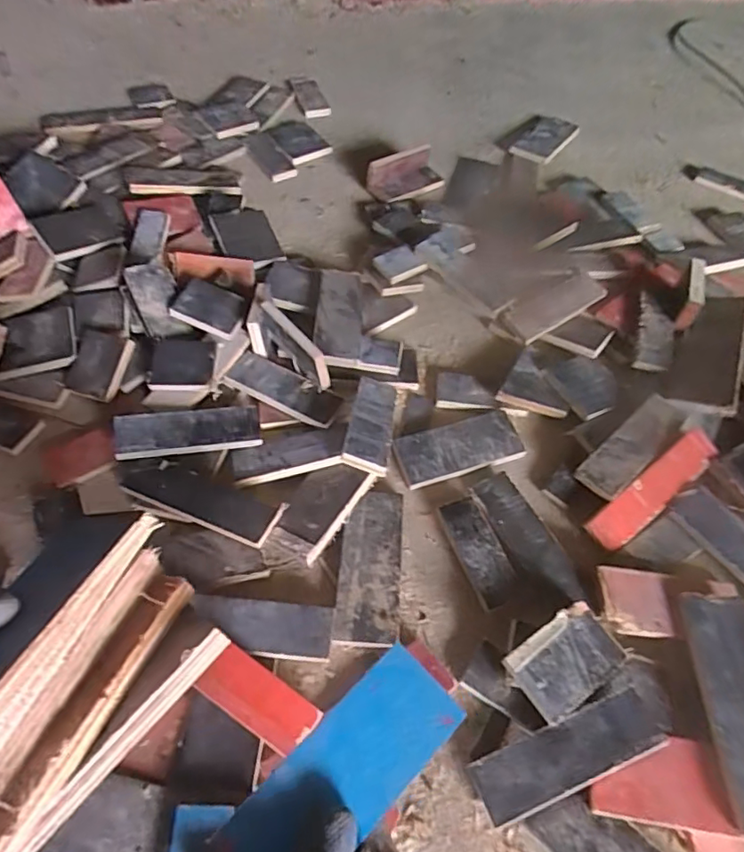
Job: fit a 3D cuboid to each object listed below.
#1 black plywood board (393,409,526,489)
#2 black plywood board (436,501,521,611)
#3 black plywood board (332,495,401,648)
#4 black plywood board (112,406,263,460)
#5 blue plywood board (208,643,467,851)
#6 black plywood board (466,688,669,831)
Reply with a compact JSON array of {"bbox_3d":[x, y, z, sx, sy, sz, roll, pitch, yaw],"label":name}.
[{"bbox_3d":[0.101,0.027,0.655,0.145,0.014,0.064,-14,58,-13],"label":"black plywood board"},{"bbox_3d":[0.111,0.129,0.580,0.044,0.008,0.116,-17,58,-15],"label":"black plywood board"},{"bbox_3d":[-0.002,0.139,0.567,0.060,0.006,0.161,5,55,-1],"label":"black plywood board"},{"bbox_3d":[-0.203,0.007,0.622,0.153,0.011,0.056,-6,61,-16],"label":"black plywood board"},{"bbox_3d":[-0.018,0.206,0.333,0.151,0.017,0.061,-34,64,-19],"label":"blue plywood board"},{"bbox_3d":[0.161,0.272,0.460,0.155,0.017,0.047,-23,59,-4],"label":"black plywood board"}]

